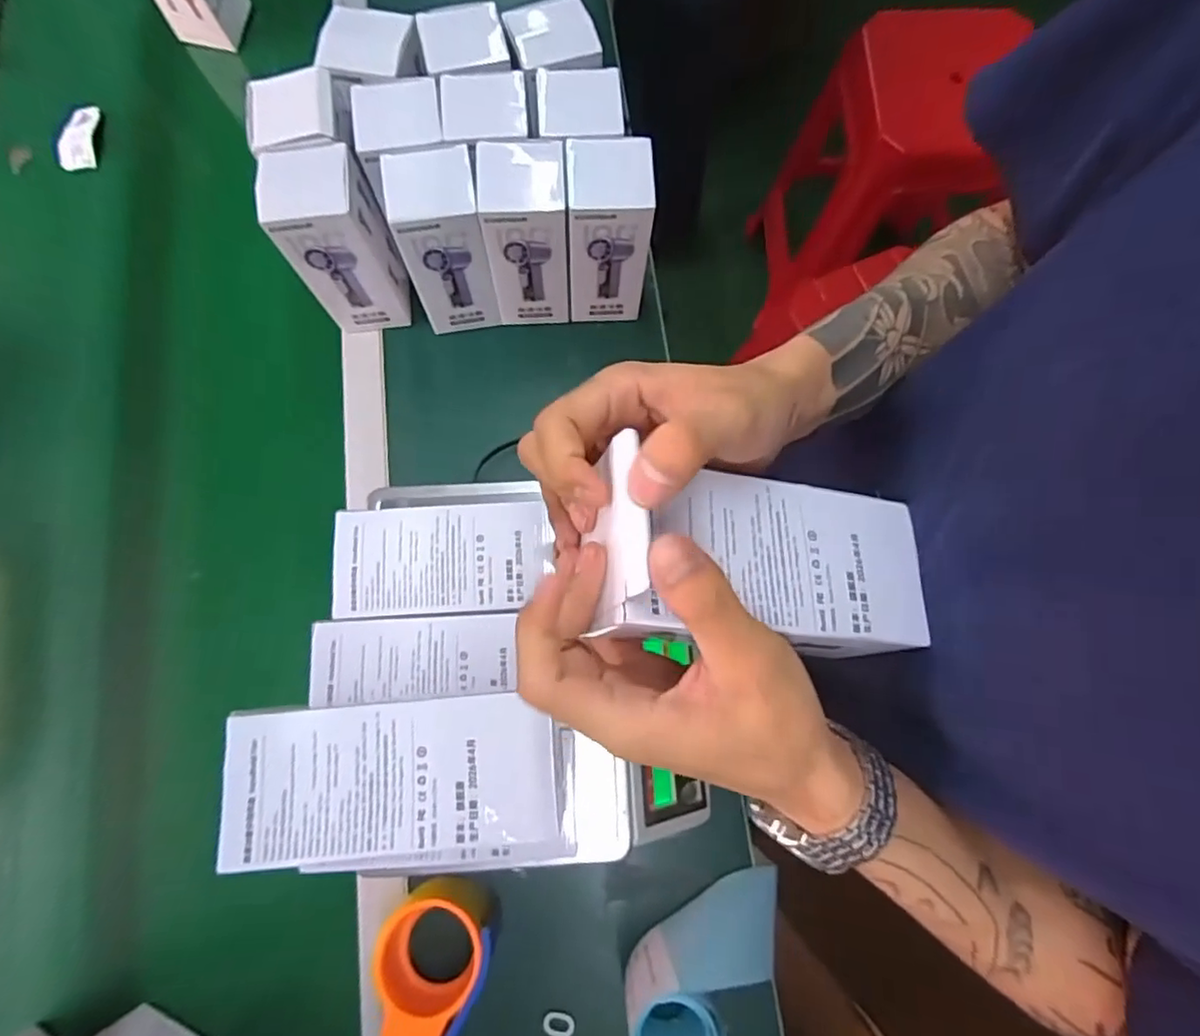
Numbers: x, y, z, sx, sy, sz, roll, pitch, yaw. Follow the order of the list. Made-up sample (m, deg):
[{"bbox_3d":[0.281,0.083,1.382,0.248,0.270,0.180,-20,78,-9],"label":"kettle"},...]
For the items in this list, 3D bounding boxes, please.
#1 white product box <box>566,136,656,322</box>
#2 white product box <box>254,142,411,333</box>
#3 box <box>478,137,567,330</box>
[{"bbox_3d":[0.008,-0.269,0.568,0.075,0.164,0.079,0,76,0],"label":"white product box"},{"bbox_3d":[-0.233,-0.251,0.552,0.082,0.154,0.075,-6,76,-2],"label":"white product box"},{"bbox_3d":[-0.067,-0.262,0.566,0.074,0.155,0.078,-3,76,-1],"label":"box"}]

